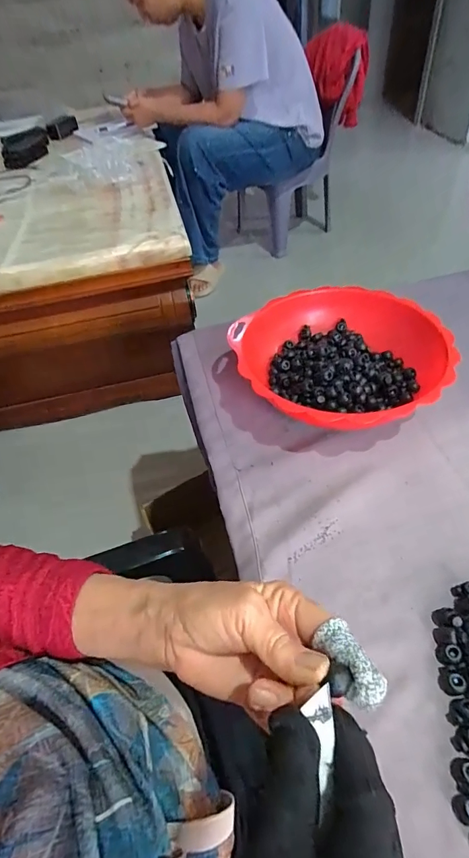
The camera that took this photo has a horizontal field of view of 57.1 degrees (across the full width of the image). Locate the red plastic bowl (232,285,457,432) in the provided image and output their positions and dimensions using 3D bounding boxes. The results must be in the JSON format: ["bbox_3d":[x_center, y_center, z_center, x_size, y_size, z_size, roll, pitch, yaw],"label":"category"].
[{"bbox_3d":[0.128,-0.077,0.526,0.227,0.072,0.235,-3,47,3],"label":"red plastic bowl"}]

